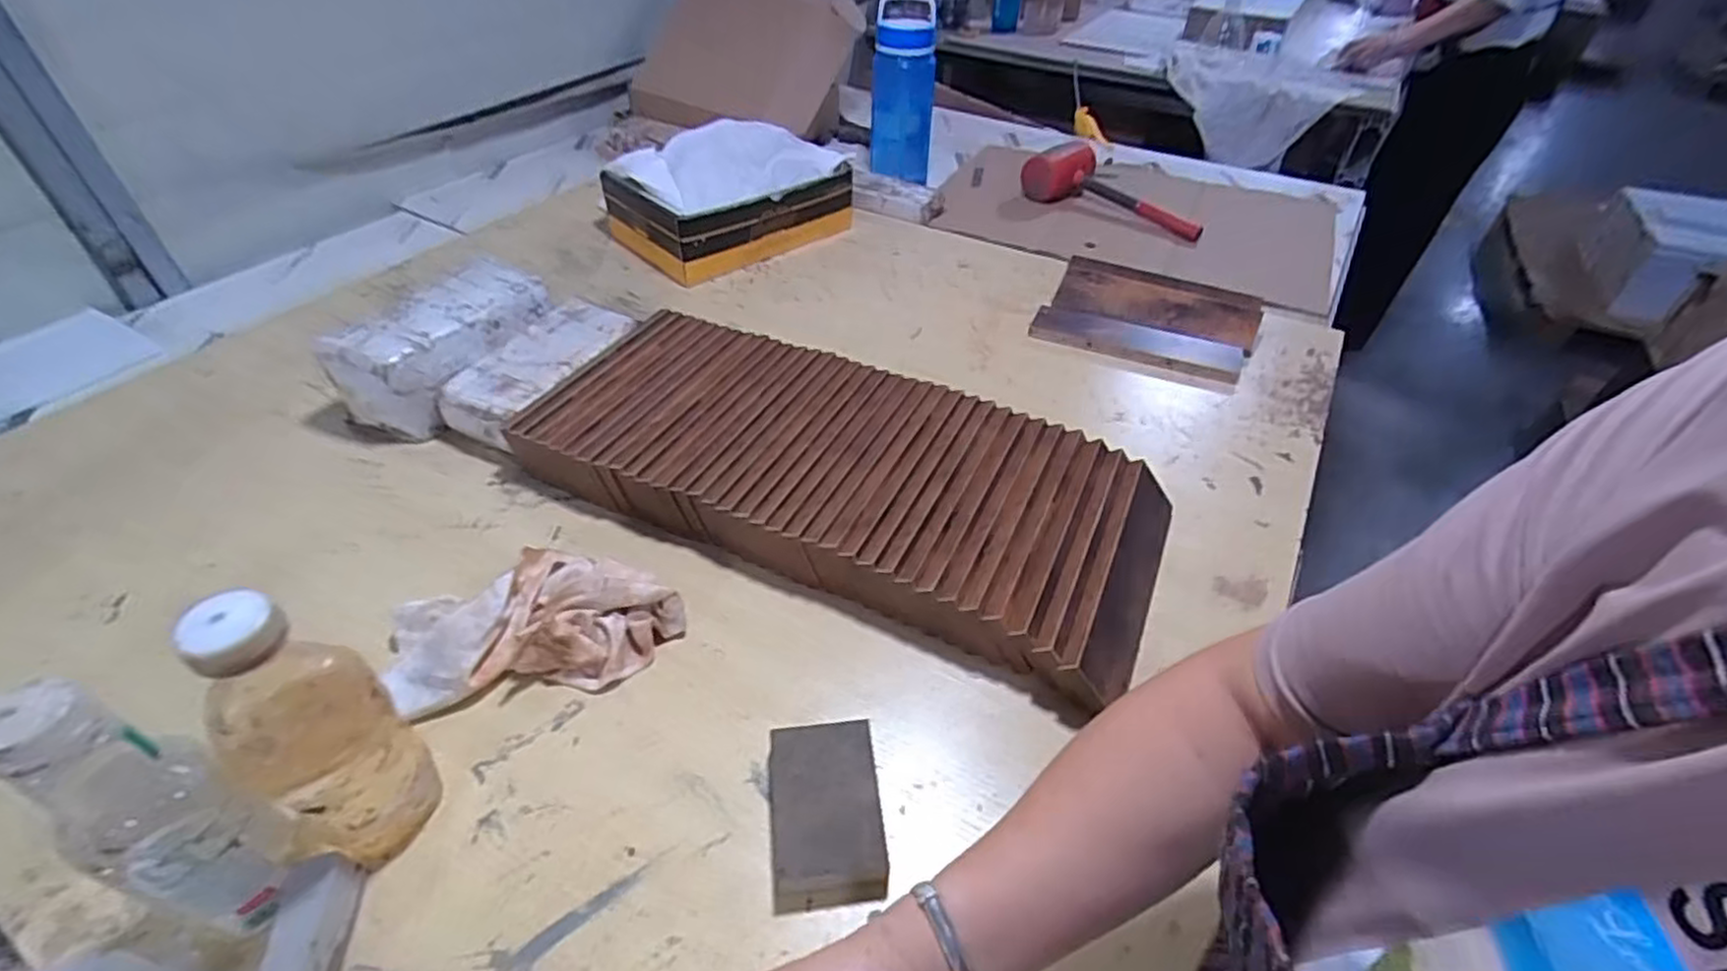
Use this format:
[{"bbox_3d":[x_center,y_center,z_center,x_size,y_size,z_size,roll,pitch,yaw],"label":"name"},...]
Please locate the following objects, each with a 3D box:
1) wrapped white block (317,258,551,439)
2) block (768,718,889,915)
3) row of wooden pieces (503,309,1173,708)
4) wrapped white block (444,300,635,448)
[{"bbox_3d":[-0.436,-0.144,0.791,0.118,0.104,0.221,28,50,24],"label":"wrapped white block"},{"bbox_3d":[-0.024,0.208,0.476,0.069,0.034,0.106,-4,43,-5],"label":"block"},{"bbox_3d":[-0.023,-0.016,0.691,0.568,0.066,0.249,19,46,19],"label":"row of wooden pieces"},{"bbox_3d":[-0.334,-0.119,0.797,0.108,0.066,0.211,20,46,20],"label":"wrapped white block"}]

